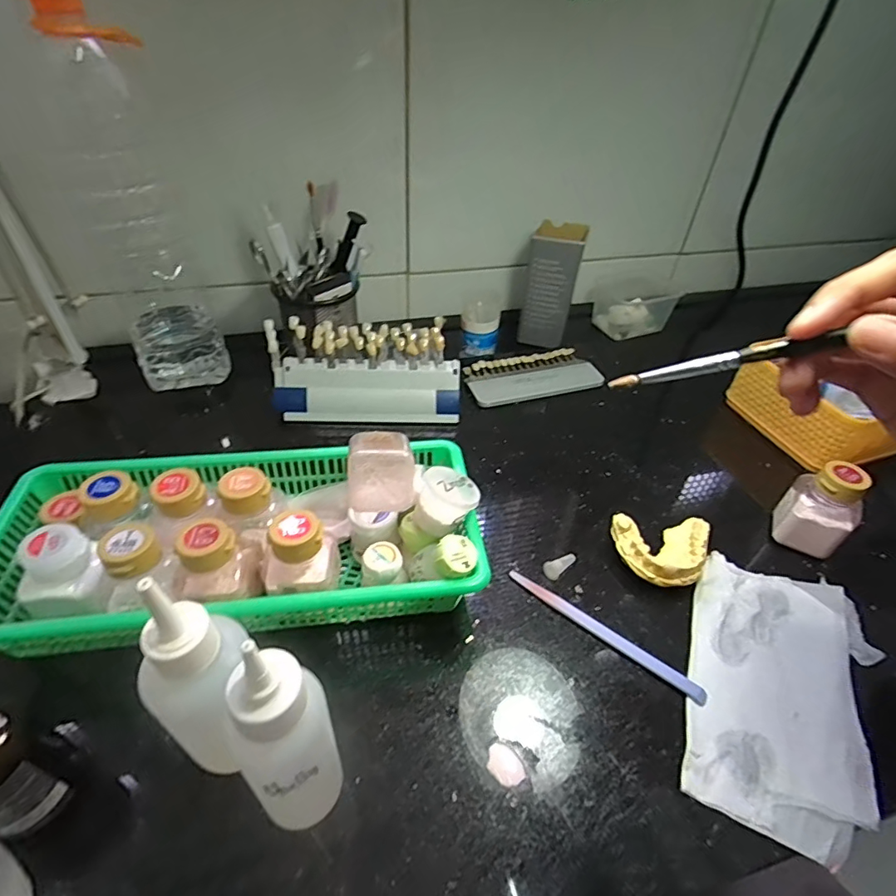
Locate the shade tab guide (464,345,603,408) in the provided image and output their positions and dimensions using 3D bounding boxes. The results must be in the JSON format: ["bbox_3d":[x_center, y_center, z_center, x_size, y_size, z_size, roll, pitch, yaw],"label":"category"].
[{"bbox_3d":[0.091,-0.081,0.553,0.144,0.011,0.070,-10,44,-16],"label":"shade tab guide"}]

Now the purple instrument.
[{"bbox_3d":[0.102,0.121,0.338,0.138,0.006,0.010,30,47,26],"label":"purple instrument"}]

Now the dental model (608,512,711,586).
[{"bbox_3d":[0.157,0.077,0.375,0.066,0.028,0.053,5,42,-1],"label":"dental model"}]

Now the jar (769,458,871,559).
[{"bbox_3d":[0.283,0.047,0.385,0.046,0.073,0.035,35,52,28],"label":"jar"}]

